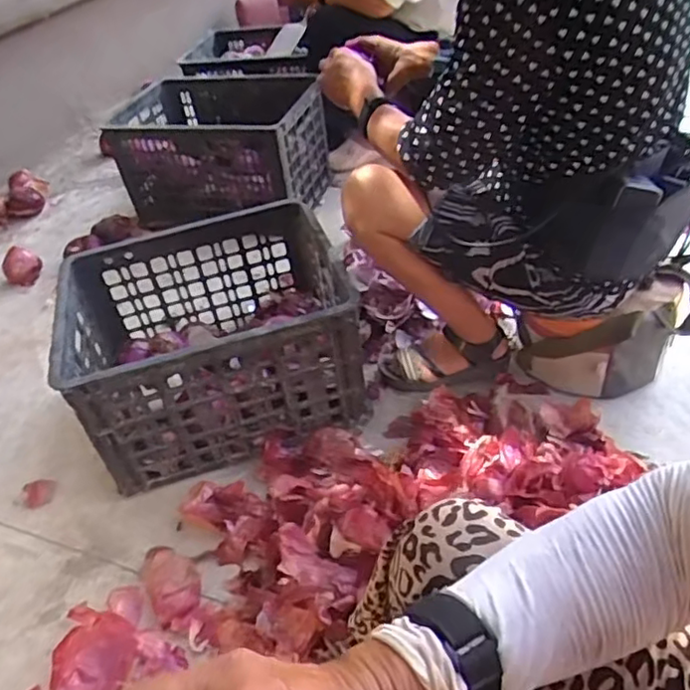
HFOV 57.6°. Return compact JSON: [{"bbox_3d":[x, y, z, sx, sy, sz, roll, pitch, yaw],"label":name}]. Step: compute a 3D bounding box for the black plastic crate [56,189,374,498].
[{"bbox_3d":[-0.211,-0.006,1.029,0.414,0.255,0.322,-18,42,-9],"label":"black plastic crate"}]

